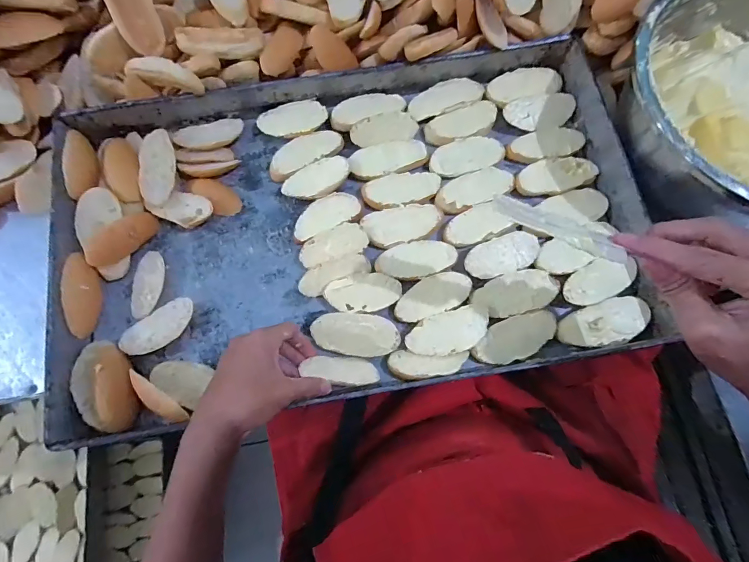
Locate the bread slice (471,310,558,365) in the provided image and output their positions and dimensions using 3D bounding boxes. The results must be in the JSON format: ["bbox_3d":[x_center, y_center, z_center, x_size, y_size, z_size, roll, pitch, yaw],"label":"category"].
[{"bbox_3d":[0.149,0.060,0.411,0.092,0.006,0.042,-17,76,-3],"label":"bread slice"}]

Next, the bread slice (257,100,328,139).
[{"bbox_3d":[-0.100,-0.196,0.475,0.082,0.013,0.039,-11,76,-2],"label":"bread slice"}]

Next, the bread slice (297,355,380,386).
[{"bbox_3d":[-0.033,0.095,0.405,0.074,0.010,0.033,7,39,5],"label":"bread slice"}]

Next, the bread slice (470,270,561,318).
[{"bbox_3d":[0.153,0.013,0.422,0.091,0.008,0.044,-14,76,-2],"label":"bread slice"}]

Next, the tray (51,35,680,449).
[{"bbox_3d":[-0.030,-0.061,0.433,0.601,0.056,0.357,-10,76,-1],"label":"tray"}]

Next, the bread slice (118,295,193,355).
[{"bbox_3d":[-0.234,0.051,0.430,0.083,0.017,0.039,-40,79,-8],"label":"bread slice"}]

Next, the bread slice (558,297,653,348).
[{"bbox_3d":[0.240,0.044,0.407,0.090,0.012,0.045,-13,76,-2],"label":"bread slice"}]

